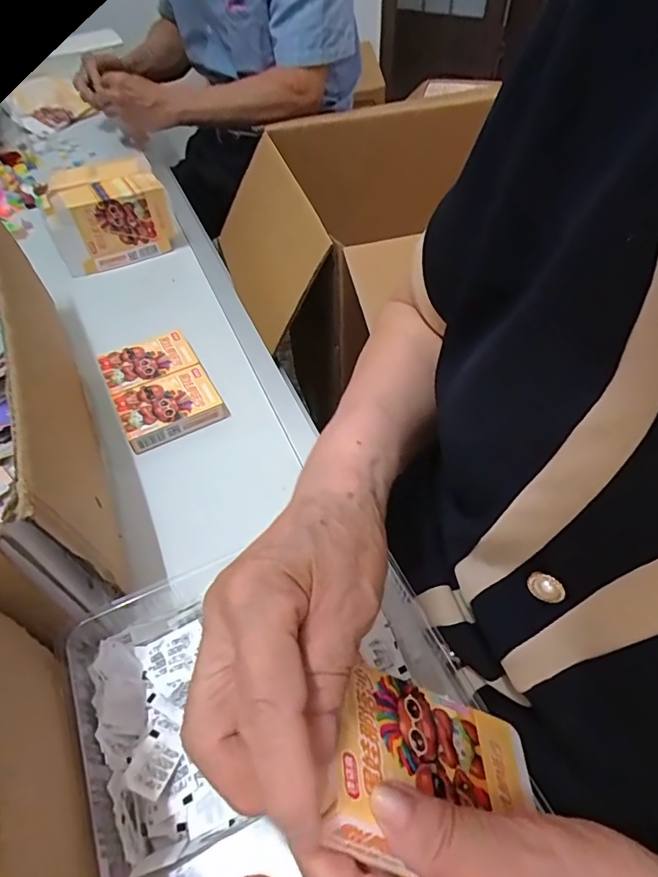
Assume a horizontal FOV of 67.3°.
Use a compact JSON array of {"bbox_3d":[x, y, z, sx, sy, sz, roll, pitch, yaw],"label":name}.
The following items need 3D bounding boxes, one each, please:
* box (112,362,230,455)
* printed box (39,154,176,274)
[{"bbox_3d":[-0.153,-0.031,0.477,0.090,0.020,0.067,-26,55,-18],"label":"box"},{"bbox_3d":[-0.290,-0.296,0.653,0.144,0.089,0.111,-32,56,-22],"label":"printed box"}]

